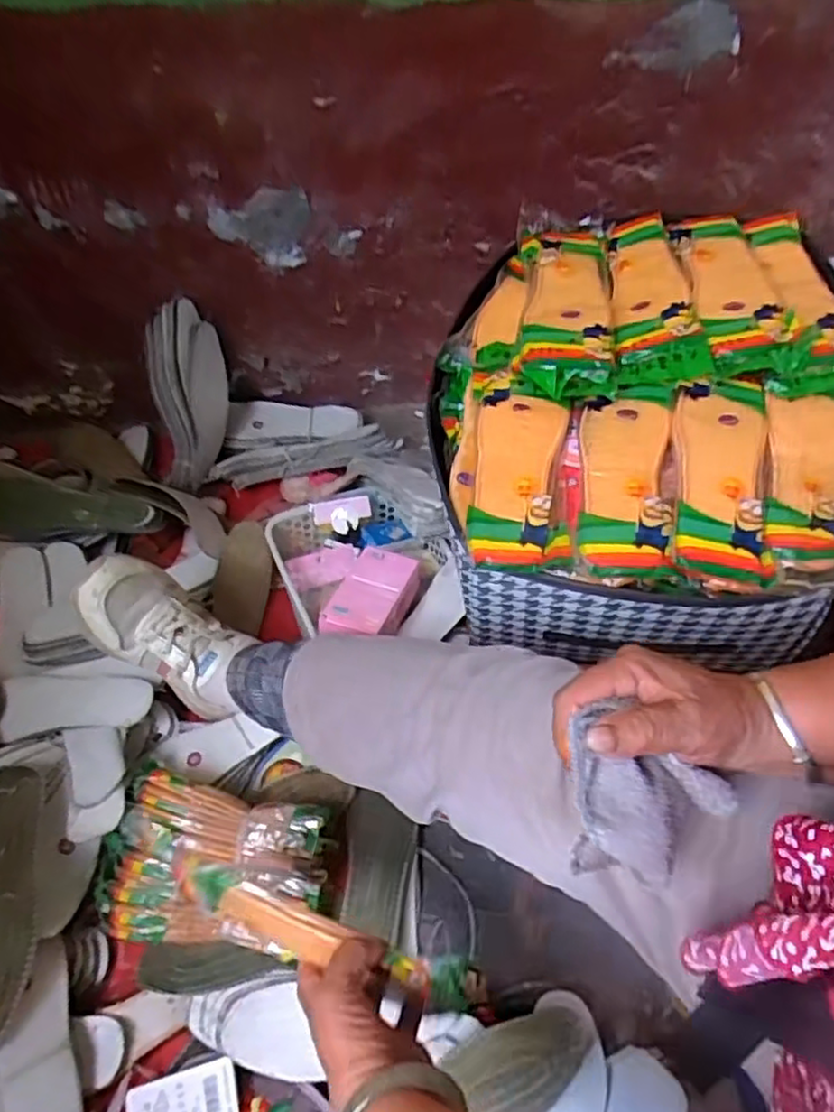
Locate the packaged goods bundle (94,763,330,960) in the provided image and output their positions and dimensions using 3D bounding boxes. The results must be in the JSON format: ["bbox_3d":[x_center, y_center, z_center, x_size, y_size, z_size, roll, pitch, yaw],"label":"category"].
[{"bbox_3d":[-0.184,0.273,0.622,0.189,0.039,0.135,9,58,9],"label":"packaged goods bundle"}]

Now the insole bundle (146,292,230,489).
[{"bbox_3d":[-0.288,-0.202,0.887,0.075,0.231,0.085,4,19,6],"label":"insole bundle"}]

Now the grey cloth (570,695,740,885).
[{"bbox_3d":[0.114,0.113,0.332,0.084,0.046,0.075,2,57,5],"label":"grey cloth"}]

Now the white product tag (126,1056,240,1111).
[{"bbox_3d":[-0.190,0.445,0.567,0.088,0.006,0.045,-17,62,-2],"label":"white product tag"}]

